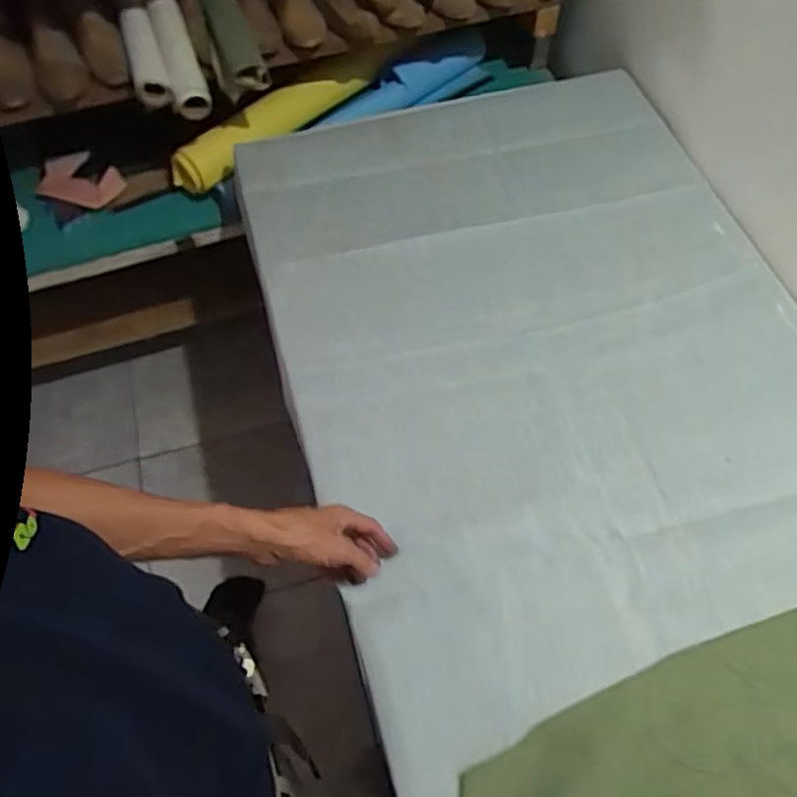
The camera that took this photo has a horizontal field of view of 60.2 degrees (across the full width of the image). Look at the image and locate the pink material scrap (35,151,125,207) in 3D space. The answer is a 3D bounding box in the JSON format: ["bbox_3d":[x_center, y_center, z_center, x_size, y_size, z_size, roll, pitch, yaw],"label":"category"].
[{"bbox_3d":[-0.584,-0.411,1.278,0.137,0.017,0.115,11,65,-5],"label":"pink material scrap"}]

